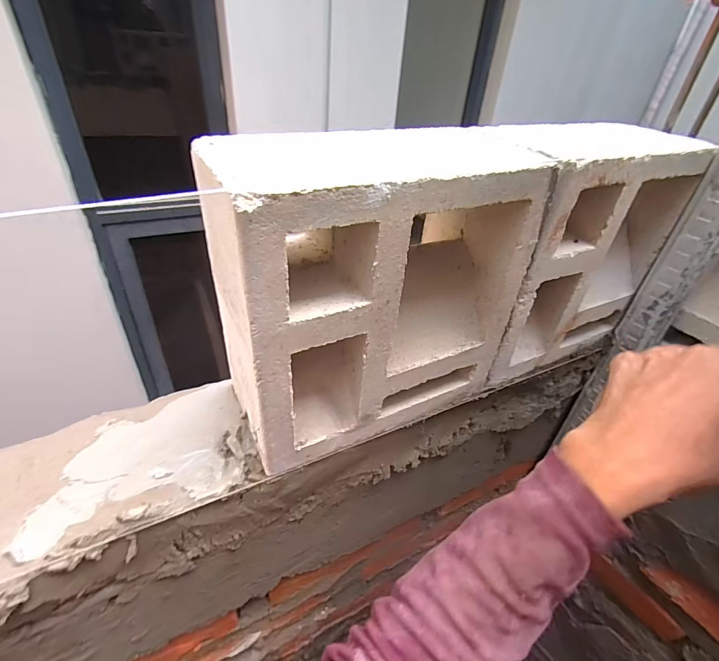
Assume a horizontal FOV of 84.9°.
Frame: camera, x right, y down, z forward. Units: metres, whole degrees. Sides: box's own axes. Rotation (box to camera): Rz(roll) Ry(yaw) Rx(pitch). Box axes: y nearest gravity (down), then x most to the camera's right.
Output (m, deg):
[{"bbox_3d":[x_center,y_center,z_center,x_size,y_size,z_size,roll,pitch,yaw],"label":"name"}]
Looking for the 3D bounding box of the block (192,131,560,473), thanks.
[{"bbox_3d":[0.010,-0.024,0.286,0.197,0.200,0.090,-15,41,-25],"label":"block"}]

